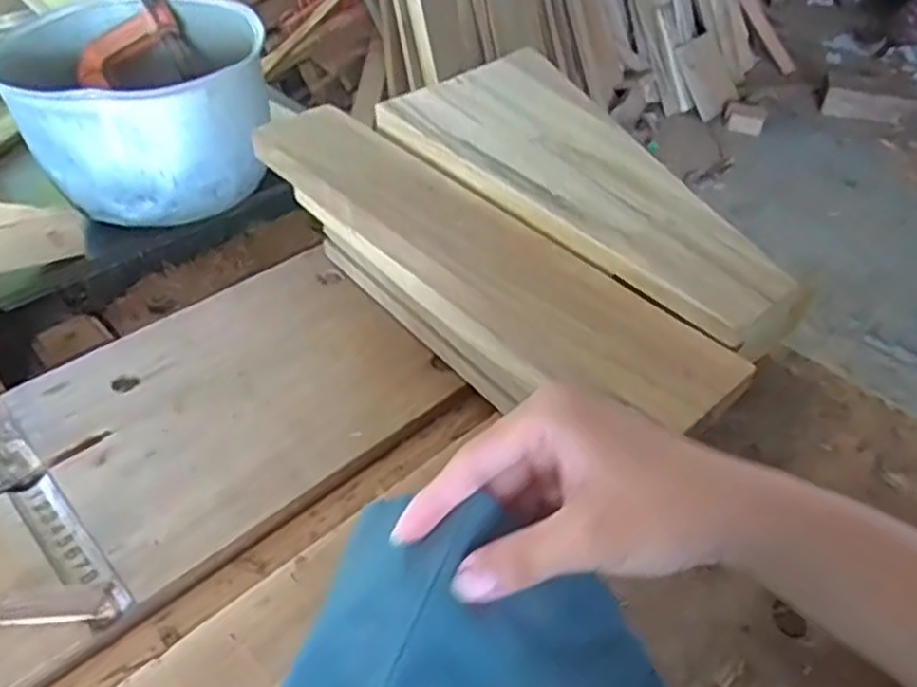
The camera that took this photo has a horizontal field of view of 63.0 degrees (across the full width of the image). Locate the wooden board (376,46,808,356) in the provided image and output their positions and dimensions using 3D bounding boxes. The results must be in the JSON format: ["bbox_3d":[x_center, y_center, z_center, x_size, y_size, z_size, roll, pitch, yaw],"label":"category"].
[{"bbox_3d":[0.090,-0.116,0.495,0.143,0.019,0.325,-27,51,-27],"label":"wooden board"}]

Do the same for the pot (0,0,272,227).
[{"bbox_3d":[-0.298,-0.225,0.717,0.220,0.135,0.204,1,44,-1],"label":"pot"}]

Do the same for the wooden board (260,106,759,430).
[{"bbox_3d":[0.004,-0.061,0.462,0.076,0.025,0.357,-31,53,-29],"label":"wooden board"}]

